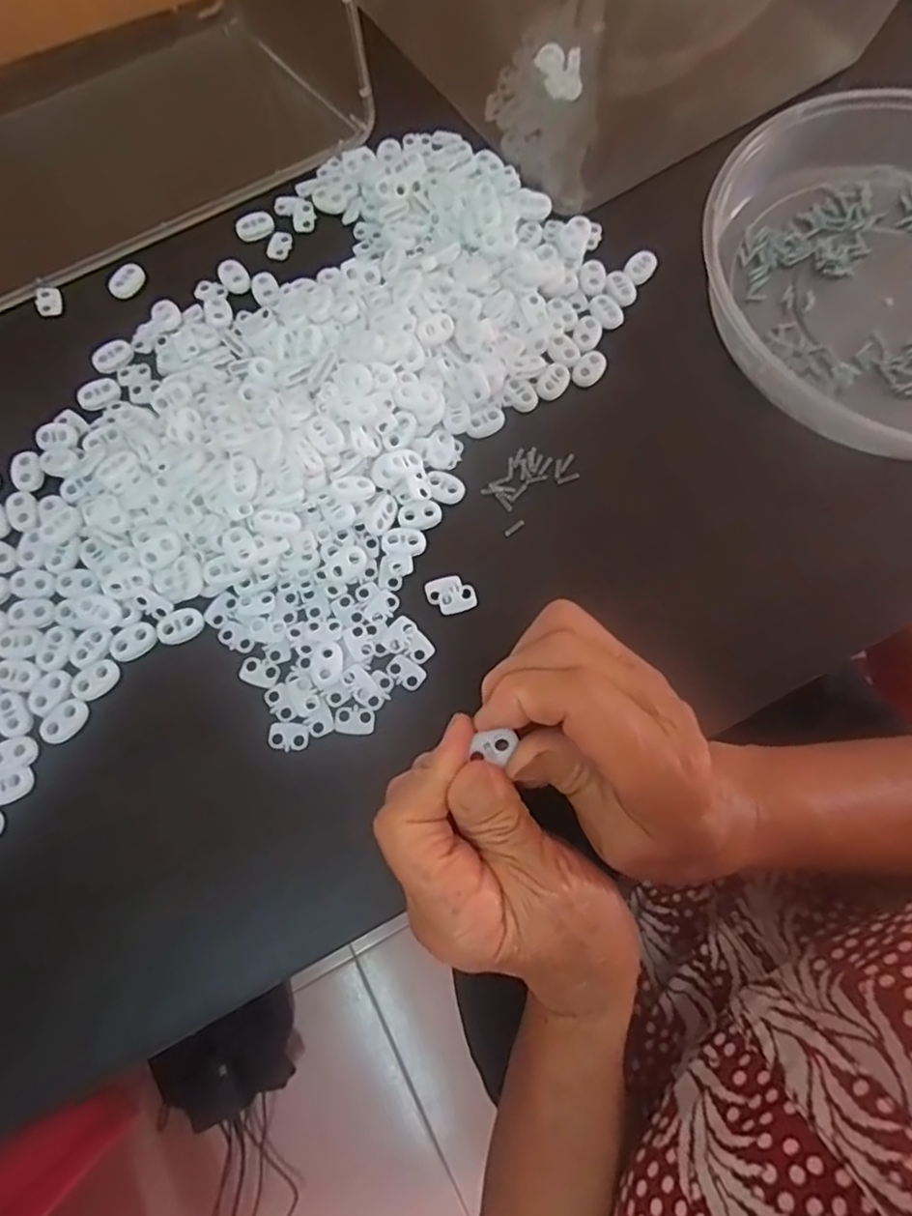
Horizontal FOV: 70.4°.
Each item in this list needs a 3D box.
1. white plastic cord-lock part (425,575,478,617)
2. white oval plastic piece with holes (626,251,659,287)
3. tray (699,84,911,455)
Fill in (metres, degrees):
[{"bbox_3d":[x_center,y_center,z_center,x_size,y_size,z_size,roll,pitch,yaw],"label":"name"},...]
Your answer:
[{"bbox_3d":[-0.002,-0.007,0.324,0.023,0.004,0.019,-18,75,-5],"label":"white plastic cord-lock part"},{"bbox_3d":[0.108,-0.200,0.382,0.016,0.006,0.023,41,76,13],"label":"white oval plastic piece with holes"},{"bbox_3d":[0.253,-0.185,0.362,0.227,0.050,0.230,0,74,0],"label":"tray"}]

